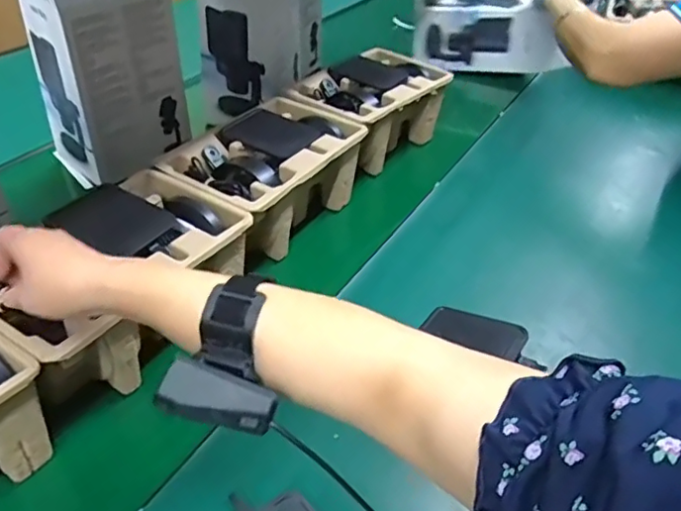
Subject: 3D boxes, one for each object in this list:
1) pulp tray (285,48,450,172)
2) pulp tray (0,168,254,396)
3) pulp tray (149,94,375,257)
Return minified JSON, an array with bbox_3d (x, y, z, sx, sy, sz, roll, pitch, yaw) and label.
[{"bbox_3d":[0.040,-0.214,0.877,0.148,0.105,0.240,26,43,26],"label":"pulp tray"},{"bbox_3d":[-0.213,0.024,0.544,0.158,0.099,0.228,24,42,24],"label":"pulp tray"},{"bbox_3d":[-0.087,-0.089,0.708,0.146,0.104,0.237,24,42,24],"label":"pulp tray"}]

